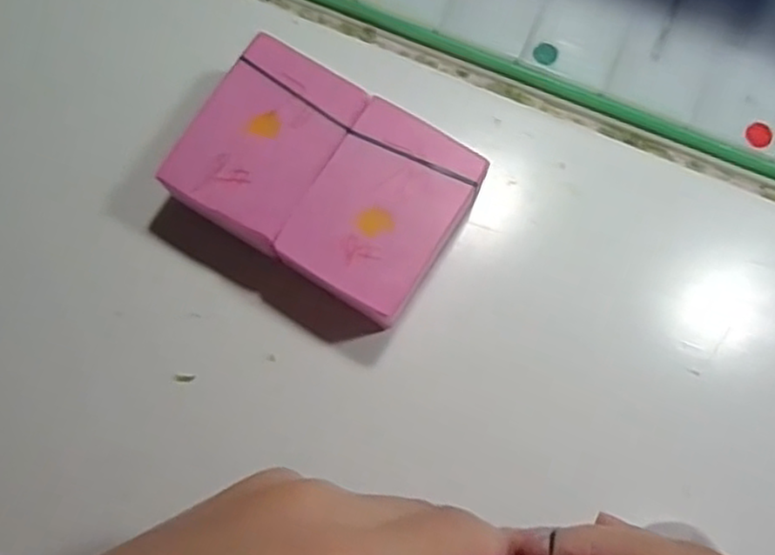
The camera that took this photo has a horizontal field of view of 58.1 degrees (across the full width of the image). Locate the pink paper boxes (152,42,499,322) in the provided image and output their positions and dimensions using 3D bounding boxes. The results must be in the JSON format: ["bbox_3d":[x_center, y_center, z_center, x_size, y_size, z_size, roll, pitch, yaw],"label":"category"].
[{"bbox_3d":[-0.024,-0.036,0.277,0.105,0.033,0.074,31,78,8],"label":"pink paper boxes"}]

